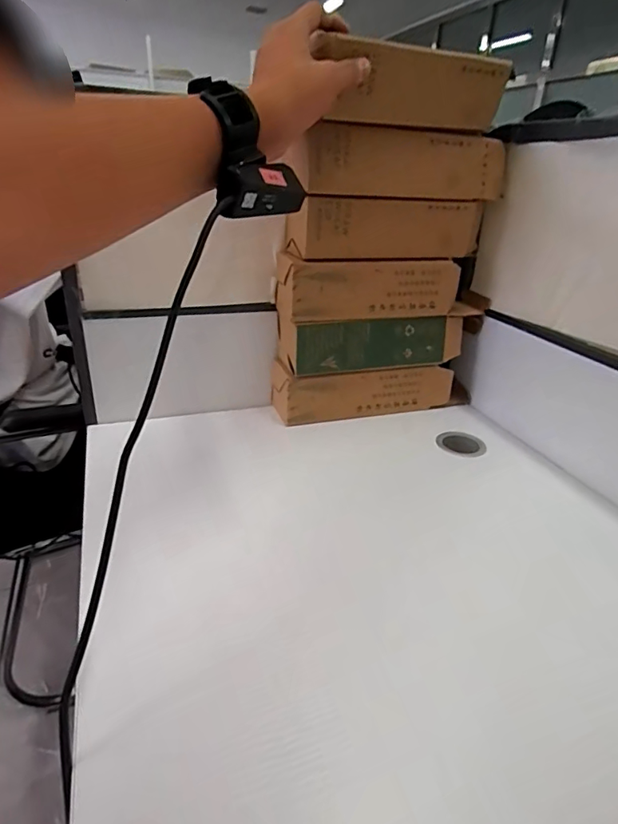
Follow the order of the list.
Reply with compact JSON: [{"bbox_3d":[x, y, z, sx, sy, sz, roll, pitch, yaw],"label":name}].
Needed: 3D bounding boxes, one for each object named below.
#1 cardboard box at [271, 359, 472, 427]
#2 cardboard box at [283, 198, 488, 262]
[{"bbox_3d":[0.090,-0.034,0.667,0.278,0.063,0.065,-4,27,-17],"label":"cardboard box"},{"bbox_3d":[0.095,-0.215,0.584,0.240,0.062,0.060,-7,28,-21],"label":"cardboard box"}]

